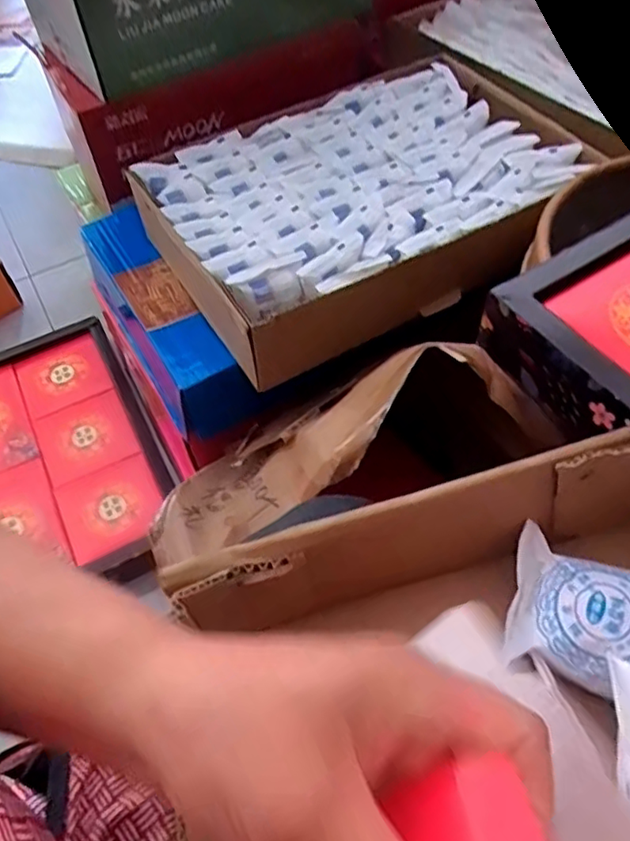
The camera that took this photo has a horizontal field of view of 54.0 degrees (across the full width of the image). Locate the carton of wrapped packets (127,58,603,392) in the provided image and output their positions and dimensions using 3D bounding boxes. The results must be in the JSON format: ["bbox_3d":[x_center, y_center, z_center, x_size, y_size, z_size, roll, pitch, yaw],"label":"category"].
[{"bbox_3d":[0.057,-0.263,0.720,0.453,0.082,0.337,-27,59,-14],"label":"carton of wrapped packets"}]

